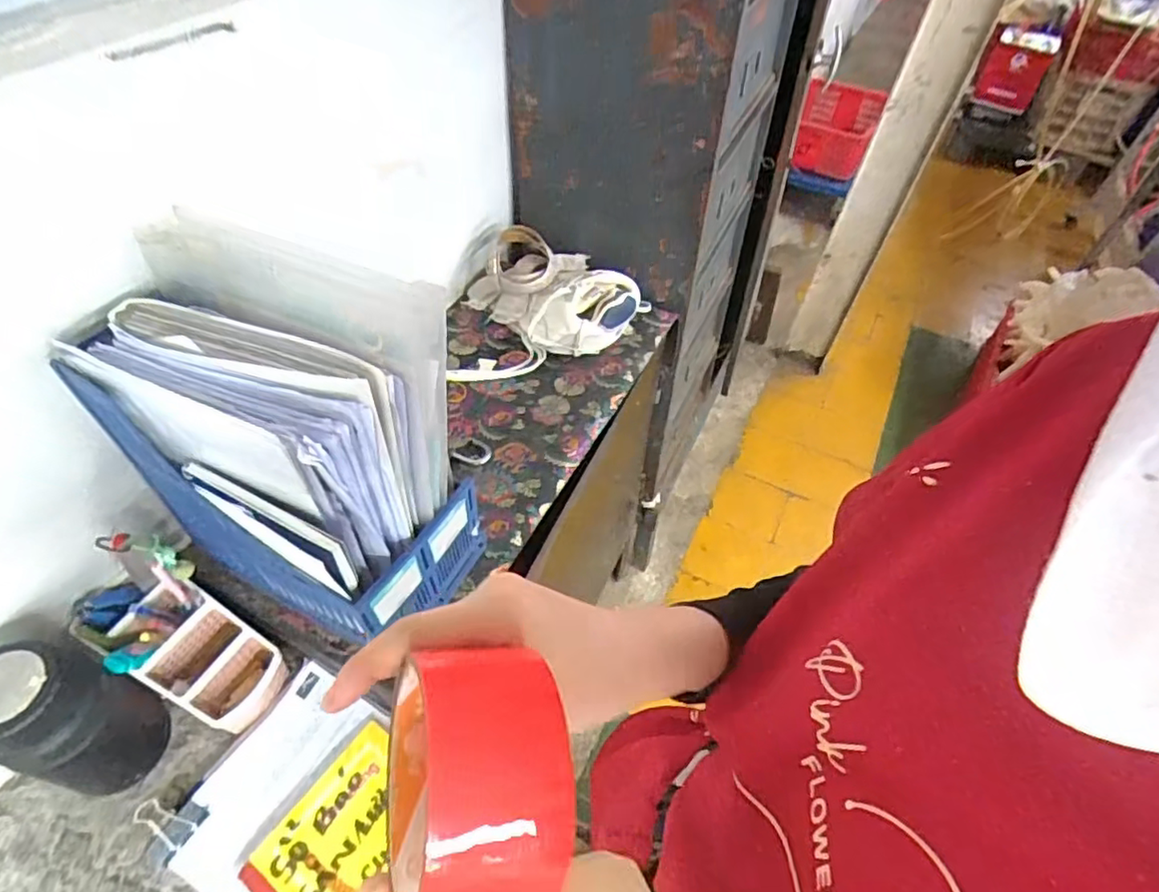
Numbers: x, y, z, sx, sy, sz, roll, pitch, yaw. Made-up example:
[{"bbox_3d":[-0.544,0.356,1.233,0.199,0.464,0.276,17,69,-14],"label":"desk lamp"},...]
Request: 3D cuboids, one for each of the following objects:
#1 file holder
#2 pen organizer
[{"bbox_3d":[-0.270,0.021,0.604,0.285,0.312,0.157,22,52,14],"label":"file holder"},{"bbox_3d":[-0.399,0.226,0.672,0.138,0.124,0.095,22,52,14],"label":"pen organizer"}]

